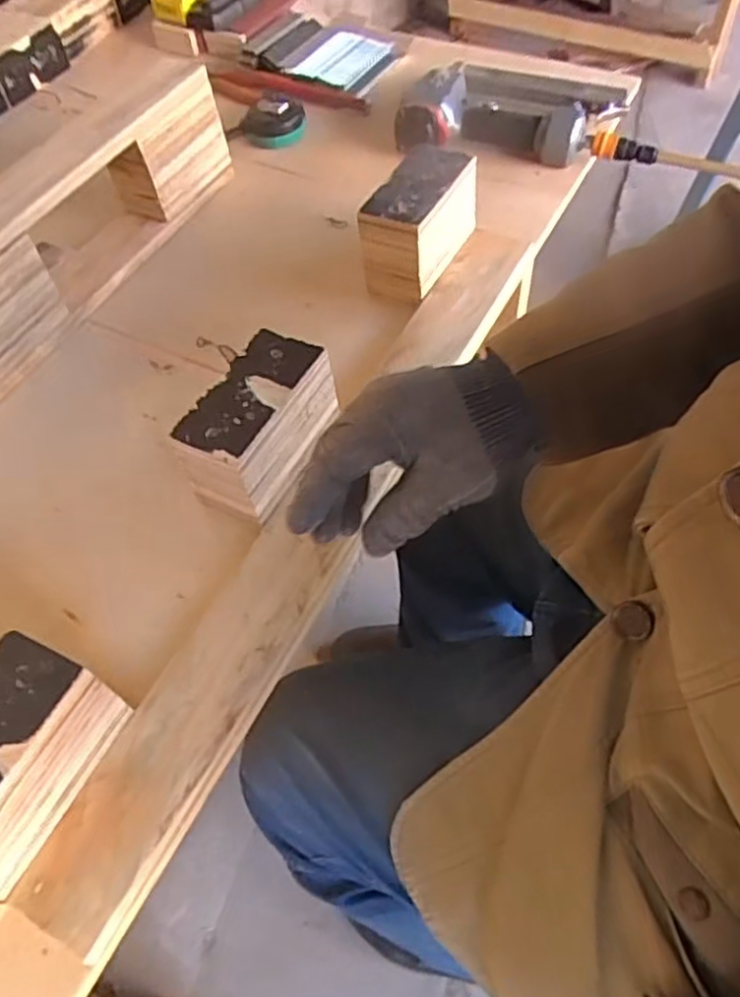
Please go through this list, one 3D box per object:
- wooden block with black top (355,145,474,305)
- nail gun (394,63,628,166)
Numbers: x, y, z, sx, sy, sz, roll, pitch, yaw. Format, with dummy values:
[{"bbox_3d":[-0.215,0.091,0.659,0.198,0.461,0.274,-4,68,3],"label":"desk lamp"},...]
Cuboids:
[{"bbox_3d":[0.048,-0.249,0.654,0.067,0.088,0.123,23,61,19],"label":"wooden block with black top"},{"bbox_3d":[0.156,-0.431,0.786,0.247,0.057,0.136,1,56,5],"label":"nail gun"}]

